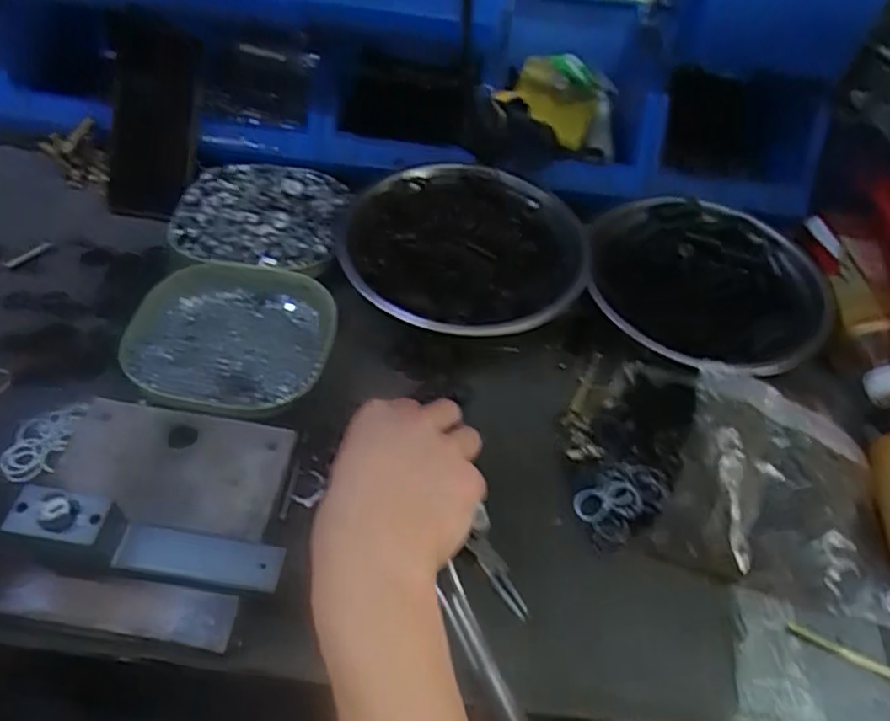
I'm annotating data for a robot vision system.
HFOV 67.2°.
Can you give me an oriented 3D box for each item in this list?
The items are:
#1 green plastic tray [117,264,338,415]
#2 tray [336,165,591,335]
[{"bbox_3d":[-0.168,-0.018,0.523,0.158,0.033,0.136,7,54,1],"label":"green plastic tray"},{"bbox_3d":[0.015,-0.089,0.576,0.197,0.058,0.196,2,54,-3],"label":"tray"}]

